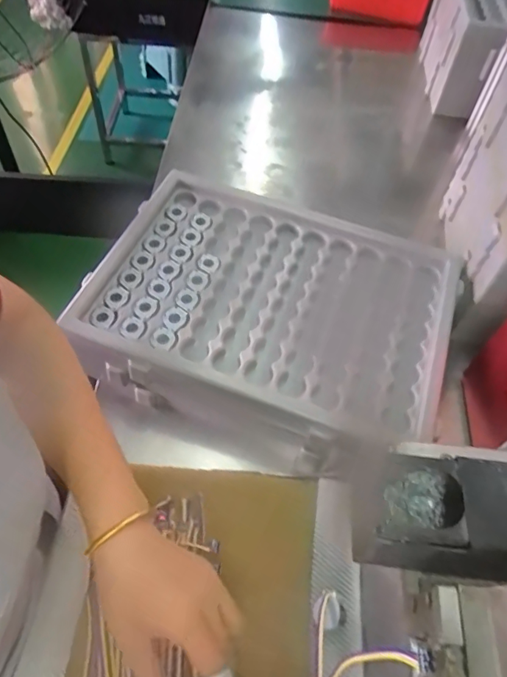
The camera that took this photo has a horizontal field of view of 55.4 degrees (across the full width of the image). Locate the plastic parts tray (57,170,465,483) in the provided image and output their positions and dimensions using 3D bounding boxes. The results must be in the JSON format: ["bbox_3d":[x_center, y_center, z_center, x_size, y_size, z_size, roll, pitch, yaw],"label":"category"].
[{"bbox_3d":[0.020,-0.021,0.585,0.404,0.110,0.304,22,56,12],"label":"plastic parts tray"}]

